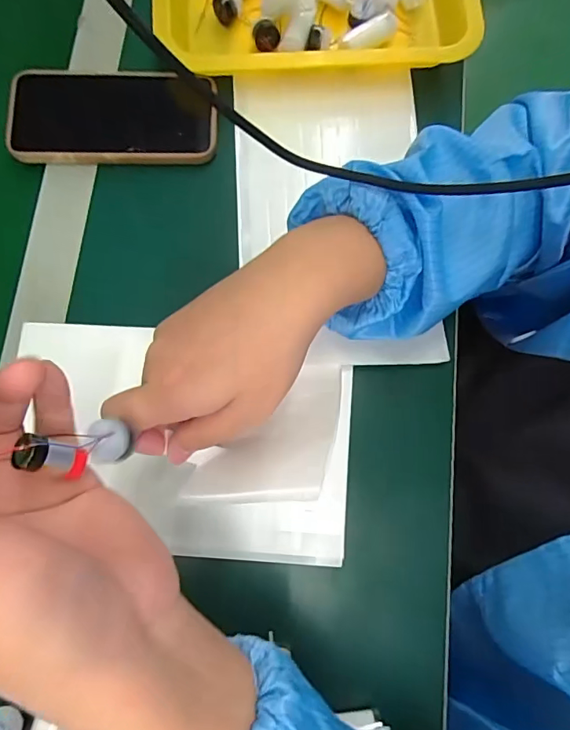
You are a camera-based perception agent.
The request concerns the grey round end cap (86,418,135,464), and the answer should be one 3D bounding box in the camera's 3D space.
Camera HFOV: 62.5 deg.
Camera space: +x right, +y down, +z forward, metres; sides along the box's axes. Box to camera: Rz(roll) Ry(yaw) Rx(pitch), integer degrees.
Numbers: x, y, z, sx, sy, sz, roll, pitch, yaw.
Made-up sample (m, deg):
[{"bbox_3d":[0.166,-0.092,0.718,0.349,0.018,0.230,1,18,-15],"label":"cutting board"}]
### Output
[{"bbox_3d":[-0.084,0.037,0.226,0.019,0.009,0.020,-6,78,-3],"label":"grey round end cap"}]

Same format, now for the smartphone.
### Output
[{"bbox_3d":[-0.136,-0.199,0.377,0.158,0.016,0.078,0,78,-2],"label":"smartphone"}]

